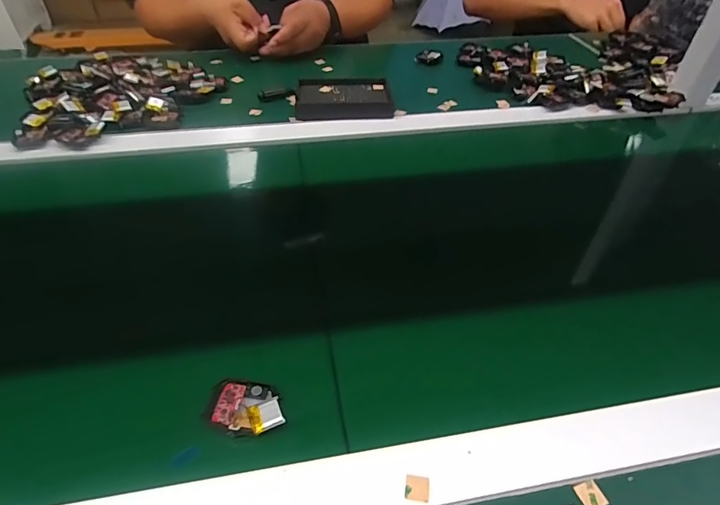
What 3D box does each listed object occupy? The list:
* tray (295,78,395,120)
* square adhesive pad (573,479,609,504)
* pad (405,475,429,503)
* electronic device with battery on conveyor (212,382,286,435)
[{"bbox_3d":[-0.024,-0.225,0.650,0.134,0.020,0.105,-3,45,-5],"label":"tray"},{"bbox_3d":[0.143,0.150,0.275,0.014,0.004,0.016,-13,46,-14],"label":"square adhesive pad"},{"bbox_3d":[0.036,0.145,0.276,0.014,0.004,0.014,6,45,5],"label":"pad"},{"bbox_3d":[-0.075,0.105,0.304,0.051,0.013,0.036,12,45,11],"label":"electronic device with battery on conveyor"}]

